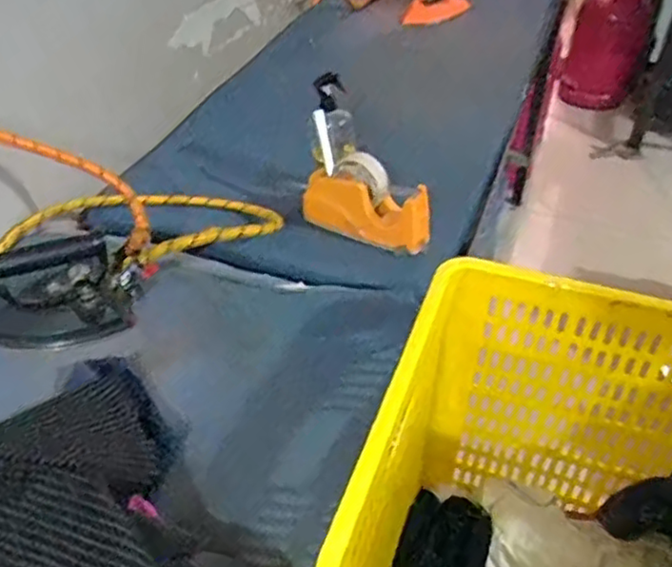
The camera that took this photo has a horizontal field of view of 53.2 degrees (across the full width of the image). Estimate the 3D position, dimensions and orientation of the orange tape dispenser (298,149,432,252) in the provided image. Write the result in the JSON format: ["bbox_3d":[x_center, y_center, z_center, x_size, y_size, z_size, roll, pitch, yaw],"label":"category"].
[{"bbox_3d":[0.044,-0.123,0.992,0.207,0.105,0.064,20,45,21],"label":"orange tape dispenser"}]

